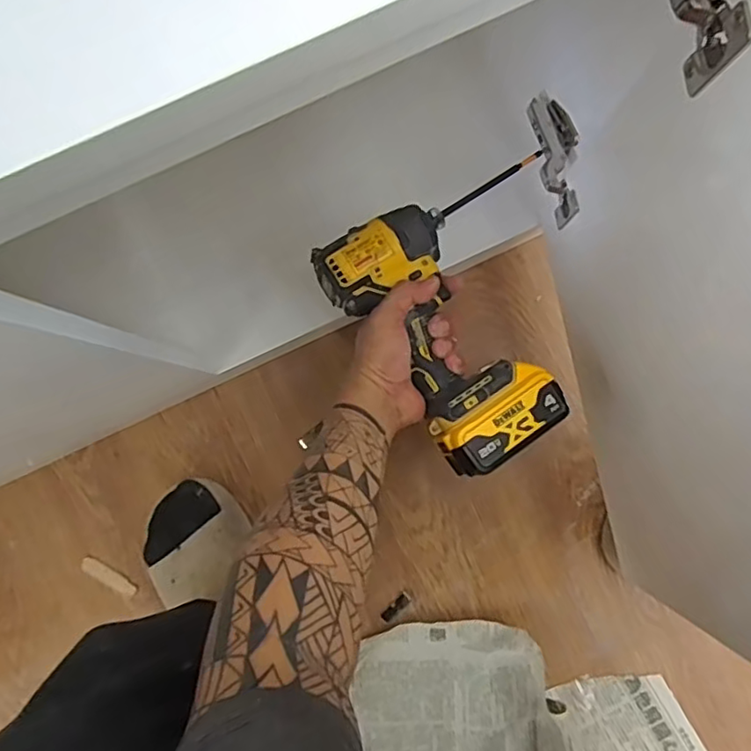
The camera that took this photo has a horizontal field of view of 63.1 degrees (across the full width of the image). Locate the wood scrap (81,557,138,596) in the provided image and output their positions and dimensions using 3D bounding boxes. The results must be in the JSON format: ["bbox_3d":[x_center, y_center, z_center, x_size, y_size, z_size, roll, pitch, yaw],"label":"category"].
[{"bbox_3d":[-0.323,0.243,0.739,0.073,0.007,0.017,29,77,8],"label":"wood scrap"}]

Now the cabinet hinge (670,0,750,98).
[{"bbox_3d":[0.180,-0.207,0.342,0.031,0.060,0.077,4,75,2],"label":"cabinet hinge"}]

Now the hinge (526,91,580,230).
[{"bbox_3d":[0.178,-0.215,0.603,0.031,0.043,0.127,-12,90,-2],"label":"hinge"}]

